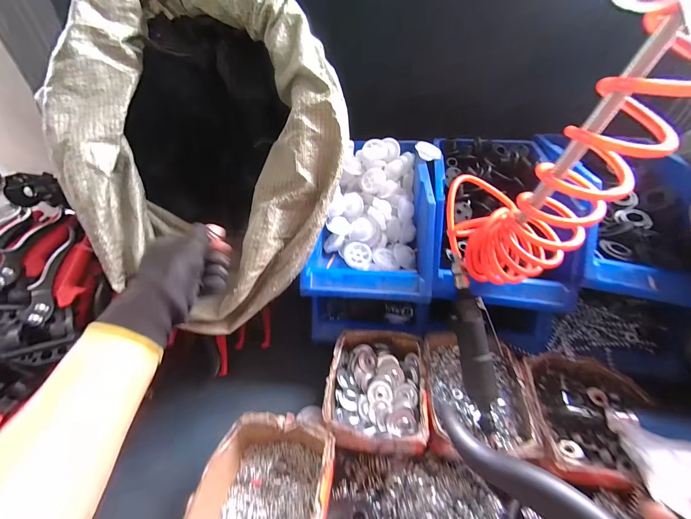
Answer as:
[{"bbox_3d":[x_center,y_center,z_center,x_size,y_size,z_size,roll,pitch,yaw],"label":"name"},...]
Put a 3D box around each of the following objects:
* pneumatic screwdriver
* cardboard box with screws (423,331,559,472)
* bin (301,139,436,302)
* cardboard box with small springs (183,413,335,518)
[{"bbox_3d":[0.172,0.110,0.395,0.039,0.032,0.224,-7,83,-7],"label":"pneumatic screwdriver"},{"bbox_3d":[0.186,0.193,0.424,0.139,0.054,0.188,4,40,7],"label":"cardboard box with screws"},{"bbox_3d":[0.046,-0.081,0.516,0.185,0.139,0.307,3,40,6],"label":"bin"},{"bbox_3d":[-0.095,0.288,0.345,0.143,0.072,0.163,5,41,8],"label":"cardboard box with small springs"}]

